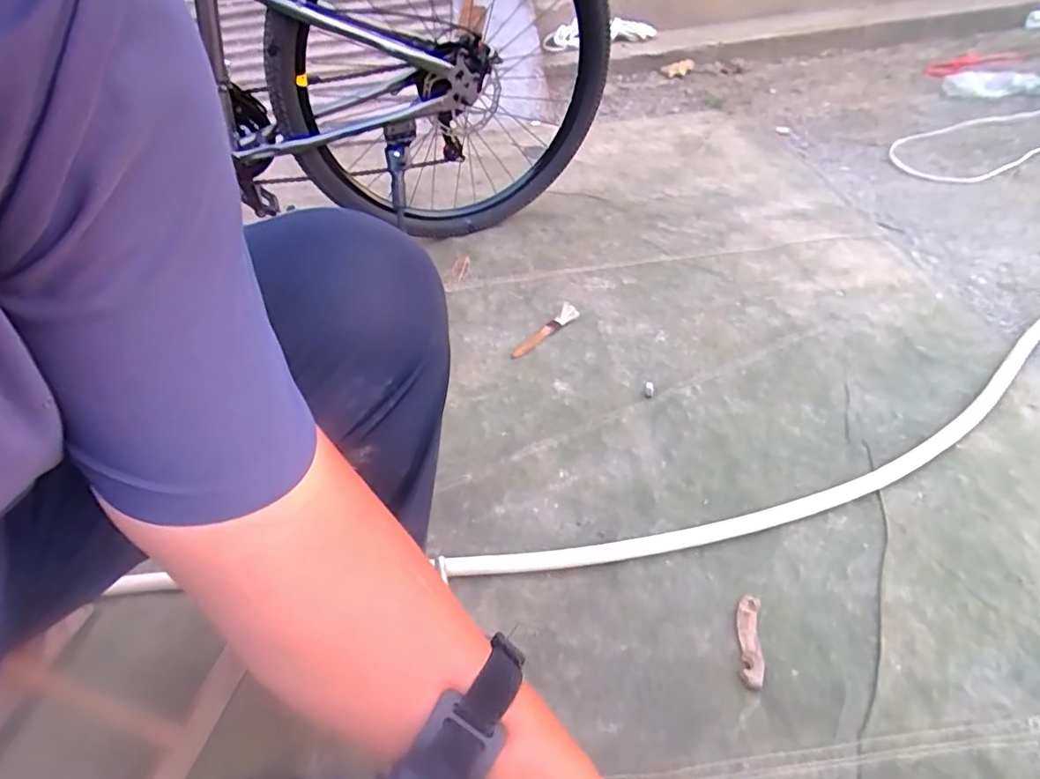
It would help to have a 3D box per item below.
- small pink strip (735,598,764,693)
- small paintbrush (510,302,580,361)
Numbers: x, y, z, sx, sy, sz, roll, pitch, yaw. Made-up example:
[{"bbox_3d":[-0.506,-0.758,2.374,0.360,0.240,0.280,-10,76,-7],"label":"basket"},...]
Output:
[{"bbox_3d":[0.243,0.263,0.596,0.024,0.017,0.098,7,46,13],"label":"small pink strip"},{"bbox_3d":[0.044,-0.104,1.003,0.162,0.022,0.038,-37,52,-28],"label":"small paintbrush"}]

